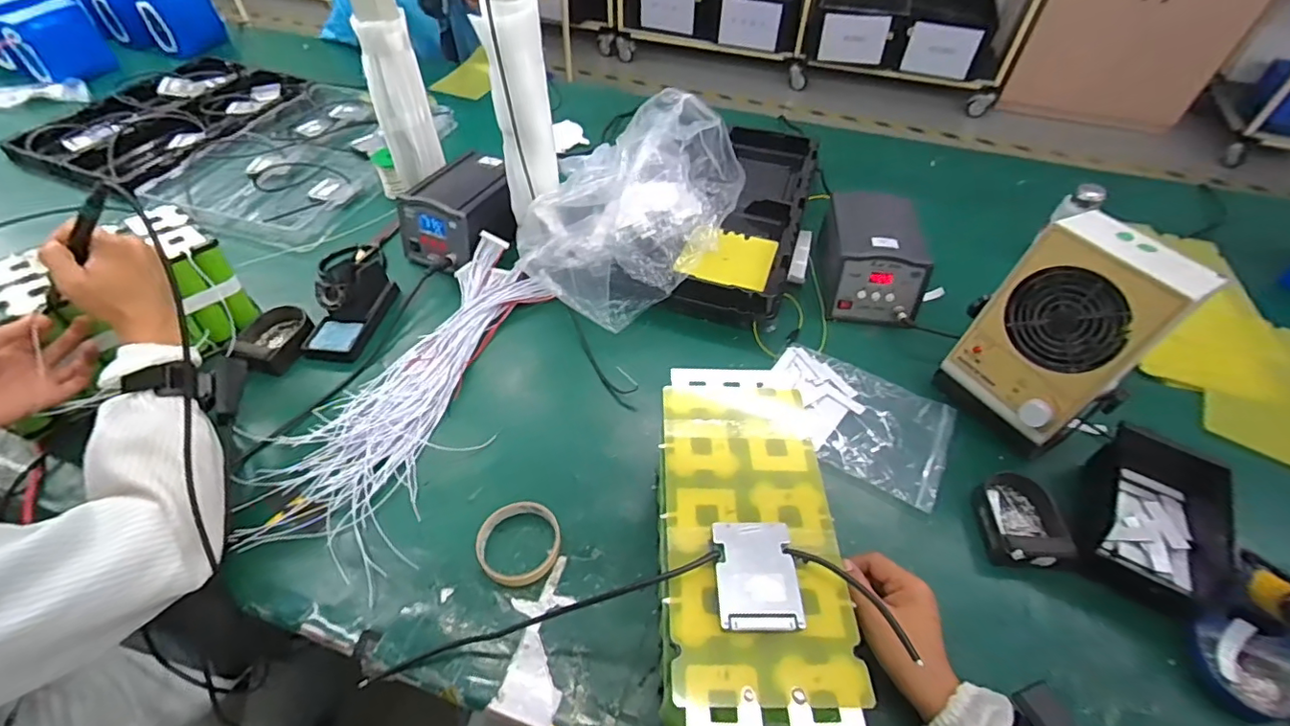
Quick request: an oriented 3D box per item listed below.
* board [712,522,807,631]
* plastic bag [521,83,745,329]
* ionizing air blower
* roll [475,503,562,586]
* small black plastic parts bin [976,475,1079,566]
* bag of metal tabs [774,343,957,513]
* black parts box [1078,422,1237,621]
[{"bbox_3d":[0.086,0.161,0.425,0.060,0.005,0.080,1,50,-1],"label":"board"},{"bbox_3d":[-0.026,-0.237,0.761,0.228,0.222,0.285,29,55,20],"label":"plastic bag"},{"bbox_3d":[0.470,-0.022,0.636,0.122,0.247,0.160,-26,56,-22],"label":"ionizing air blower"},{"bbox_3d":[-0.130,0.186,0.576,0.079,0.026,0.084,1,50,-1],"label":"roll"},{"bbox_3d":[0.414,0.170,0.616,0.081,0.034,0.108,5,50,2],"label":"small black plastic parts bin"},{"bbox_3d":[0.268,0.068,0.709,0.222,0.014,0.167,25,54,17],"label":"bag of metal tabs"},{"bbox_3d":[0.546,0.165,0.603,0.116,0.069,0.180,27,54,19],"label":"black parts box"}]

